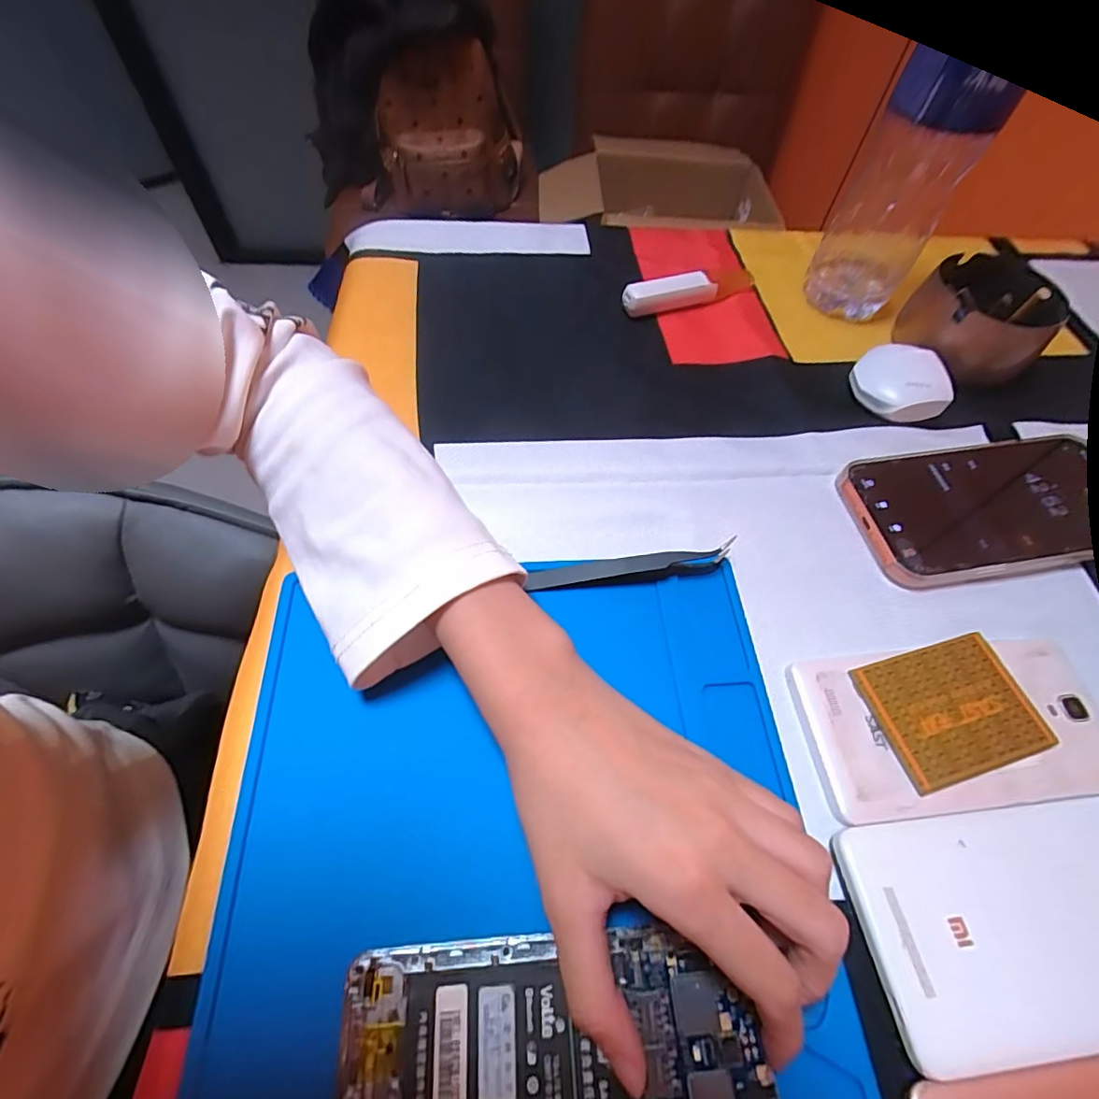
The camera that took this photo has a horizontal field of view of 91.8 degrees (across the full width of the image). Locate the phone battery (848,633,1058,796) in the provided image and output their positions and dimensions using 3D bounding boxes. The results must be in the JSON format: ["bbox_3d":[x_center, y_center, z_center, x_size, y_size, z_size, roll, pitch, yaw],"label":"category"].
[{"bbox_3d":[0.185,0.072,0.244,0.073,0.004,0.054,-13,62,-10],"label":"phone battery"}]

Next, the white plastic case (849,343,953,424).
[{"bbox_3d":[0.223,-0.110,0.344,0.048,0.024,0.054,2,60,-2],"label":"white plastic case"}]

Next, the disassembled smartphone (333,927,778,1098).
[{"bbox_3d":[0.001,0.171,0.174,0.140,0.004,0.071,1,60,-1],"label":"disassembled smartphone"}]

